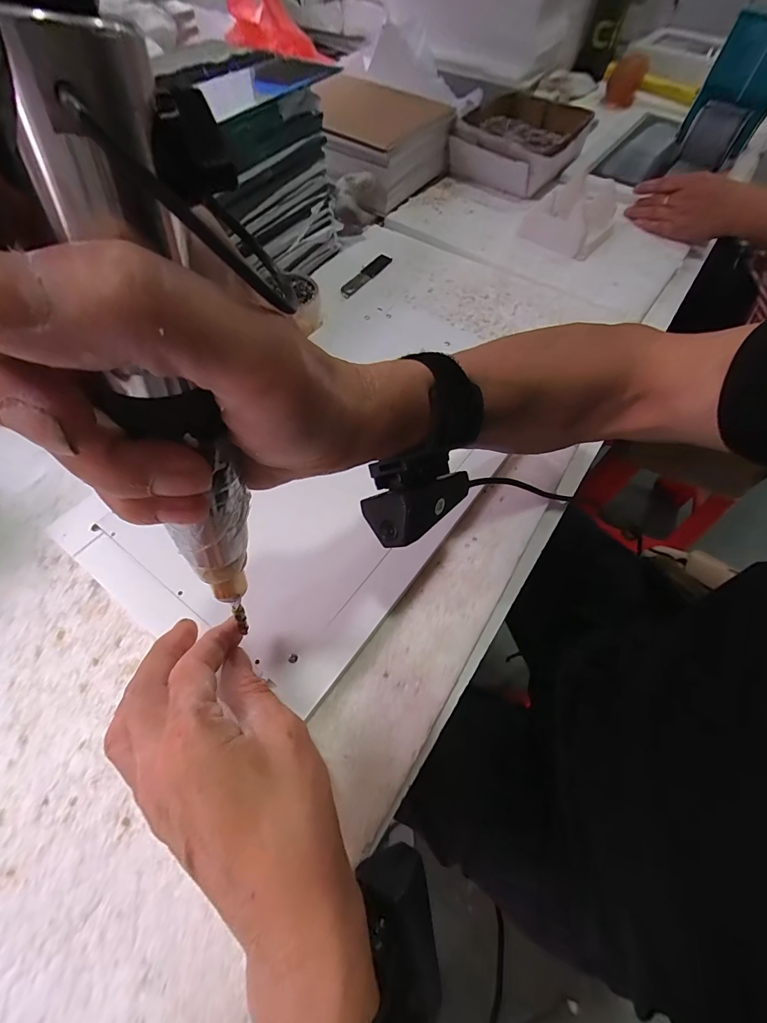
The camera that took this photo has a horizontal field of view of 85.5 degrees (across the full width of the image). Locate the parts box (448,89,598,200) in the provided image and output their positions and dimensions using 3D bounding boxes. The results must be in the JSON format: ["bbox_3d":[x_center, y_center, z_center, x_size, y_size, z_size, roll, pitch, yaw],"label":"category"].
[{"bbox_3d":[0.215,-0.610,0.686,0.175,0.068,0.216,27,62,14],"label":"parts box"}]

